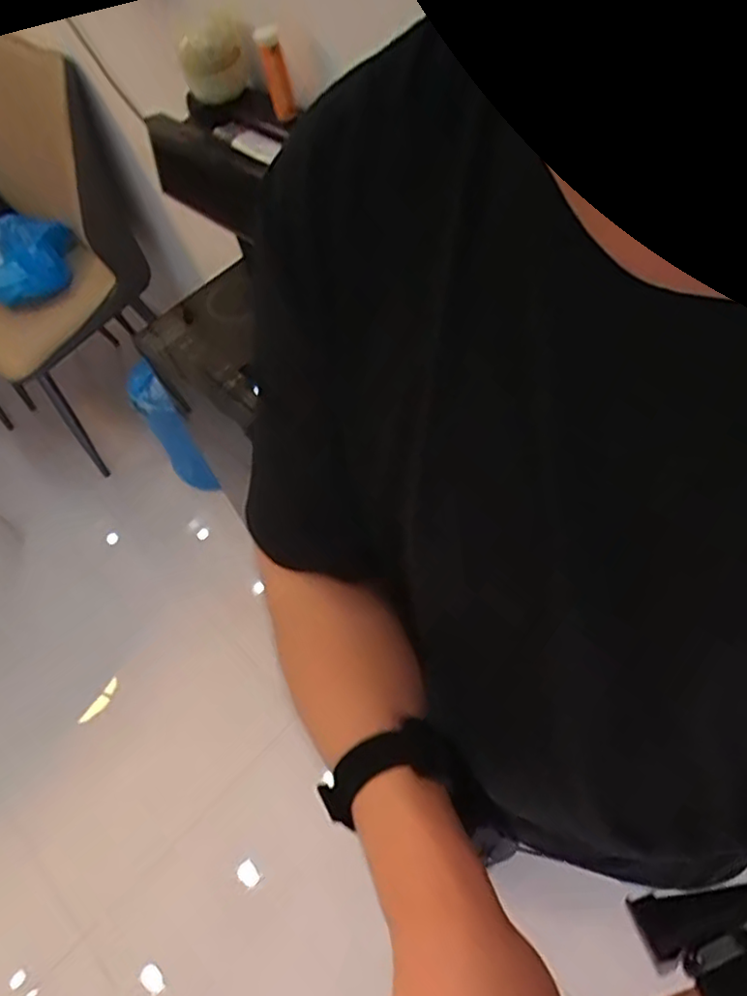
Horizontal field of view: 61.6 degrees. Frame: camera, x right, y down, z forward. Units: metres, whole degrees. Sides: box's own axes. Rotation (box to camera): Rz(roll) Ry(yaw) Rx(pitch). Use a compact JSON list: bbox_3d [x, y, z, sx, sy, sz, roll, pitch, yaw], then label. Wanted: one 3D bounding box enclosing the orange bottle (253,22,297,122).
[{"bbox_3d":[-0.123,-0.527,0.776,0.034,0.113,0.027,-1,65,7],"label":"orange bottle"}]

